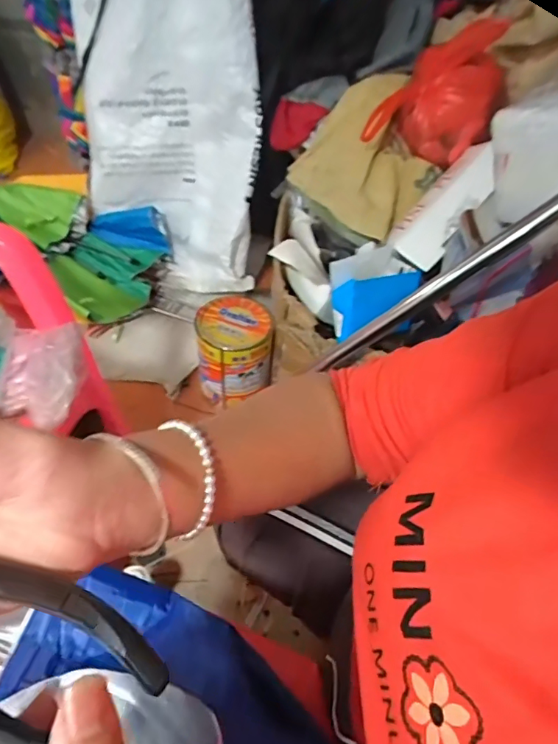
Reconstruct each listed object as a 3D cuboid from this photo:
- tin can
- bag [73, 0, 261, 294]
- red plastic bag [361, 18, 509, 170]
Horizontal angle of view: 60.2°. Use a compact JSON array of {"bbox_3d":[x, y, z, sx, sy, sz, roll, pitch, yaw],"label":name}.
[{"bbox_3d":[-0.092,-0.041,0.991,0.141,0.157,0.144,3,48,-3],"label":"tin can"},{"bbox_3d":[-0.260,-0.563,1.122,0.451,0.735,0.113,7,28,18],"label":"bag"},{"bbox_3d":[0.306,-0.523,0.900,0.207,0.210,0.223,20,50,12],"label":"red plastic bag"}]

